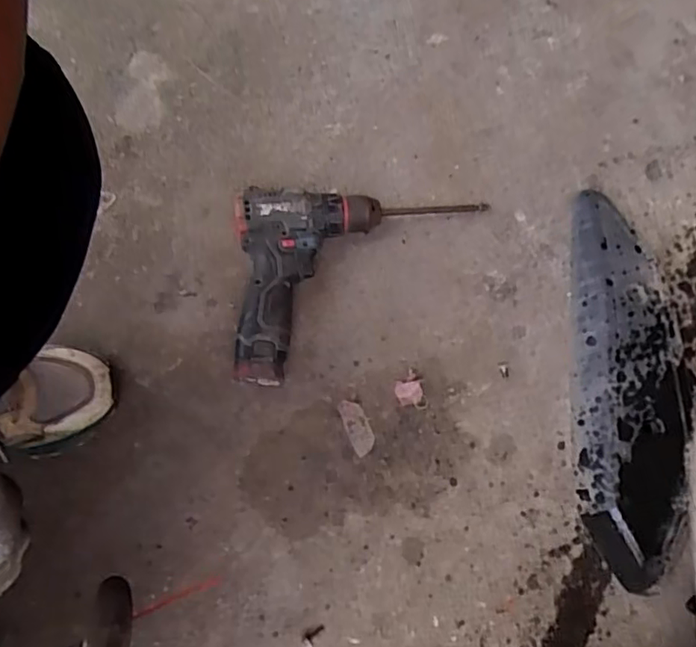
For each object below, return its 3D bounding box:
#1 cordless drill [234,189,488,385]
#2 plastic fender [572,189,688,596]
[{"bbox_3d":[0.008,-0.040,0.600,0.239,0.067,0.192,-1,77,-2],"label":"cordless drill"},{"bbox_3d":[0.283,0.059,0.601,0.106,0.037,0.393,5,77,0],"label":"plastic fender"}]

